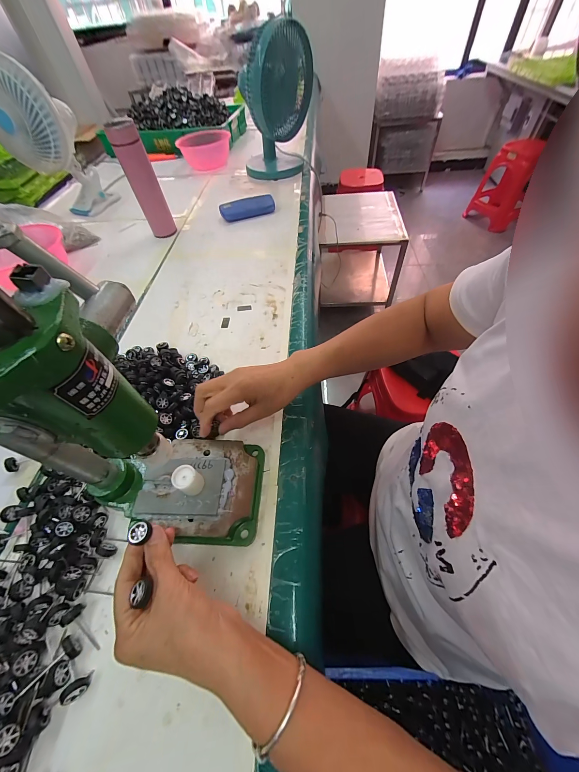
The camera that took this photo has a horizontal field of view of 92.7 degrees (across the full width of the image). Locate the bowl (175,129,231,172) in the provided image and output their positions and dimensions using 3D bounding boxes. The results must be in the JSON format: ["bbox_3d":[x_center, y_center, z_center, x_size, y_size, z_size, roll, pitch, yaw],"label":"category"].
[{"bbox_3d":[-0.297,-0.849,0.994,0.178,0.094,0.183,-9,56,-2],"label":"bowl"}]

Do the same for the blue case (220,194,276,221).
[{"bbox_3d":[-0.114,-0.484,0.756,0.150,0.038,0.052,-16,56,-7],"label":"blue case"}]

